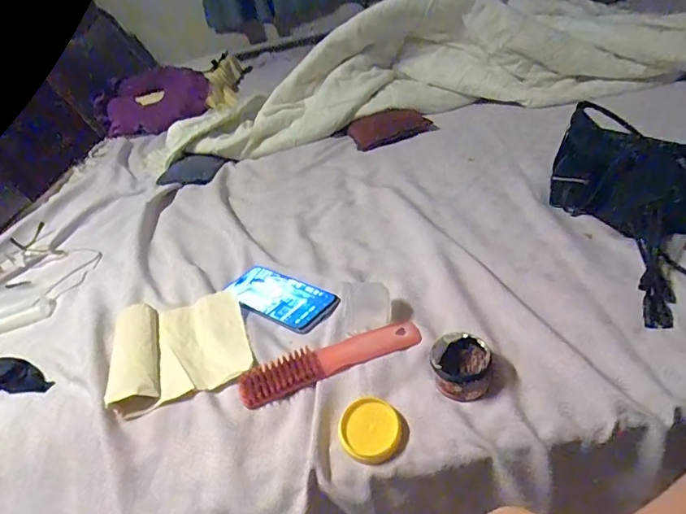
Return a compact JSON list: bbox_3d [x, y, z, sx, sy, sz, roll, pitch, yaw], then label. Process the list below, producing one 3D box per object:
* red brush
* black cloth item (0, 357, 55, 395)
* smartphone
[{"bbox_3d":[-0.012,0.104,0.485,0.190,0.023,0.039,-20,34,-12],"label":"red brush"},{"bbox_3d":[-0.385,0.138,0.542,0.128,0.024,0.038,6,38,25],"label":"black cloth item"},{"bbox_3d":[-0.083,0.051,0.605,0.164,0.011,0.073,18,44,38],"label":"smartphone"}]

